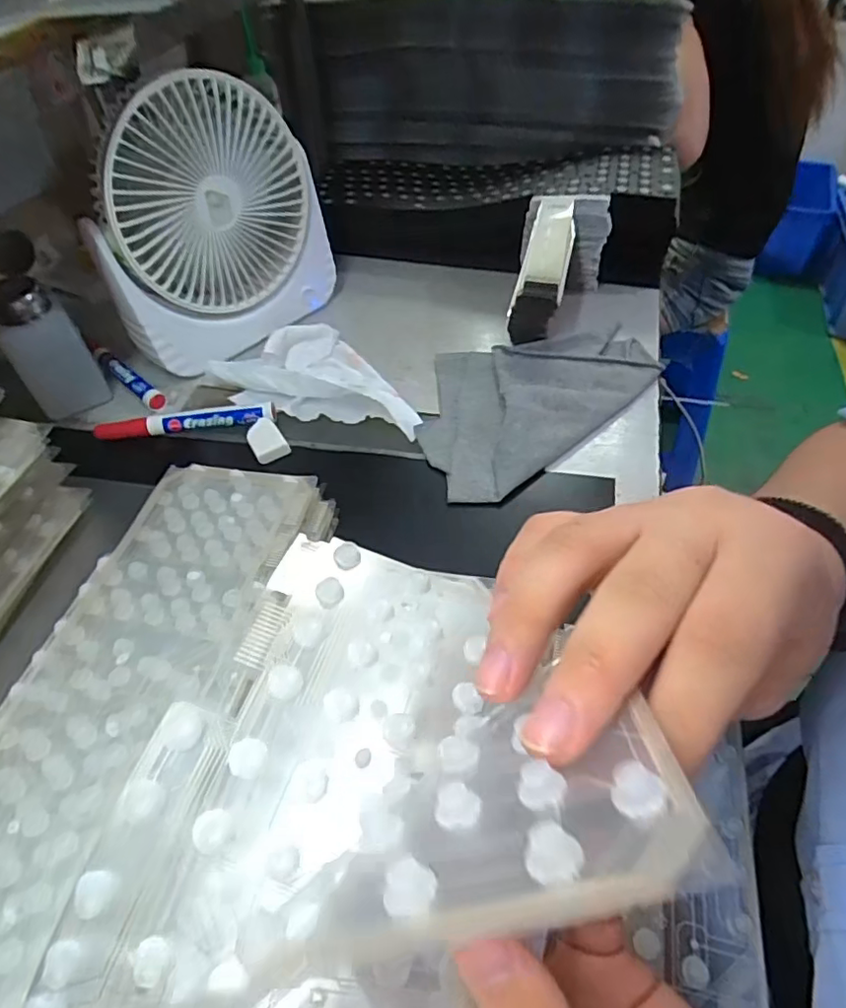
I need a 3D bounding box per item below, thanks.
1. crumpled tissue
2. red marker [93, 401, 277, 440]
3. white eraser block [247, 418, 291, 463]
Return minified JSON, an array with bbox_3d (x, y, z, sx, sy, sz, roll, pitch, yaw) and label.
[{"bbox_3d":[-0.079,-0.109,0.481,0.174,0.032,0.087,13,52,17],"label":"crumpled tissue"},{"bbox_3d":[-0.188,-0.067,0.464,0.140,0.017,0.018,-6,49,1],"label":"red marker"},{"bbox_3d":[-0.120,-0.049,0.448,0.026,0.011,0.039,-27,52,-16],"label":"white eraser block"}]

